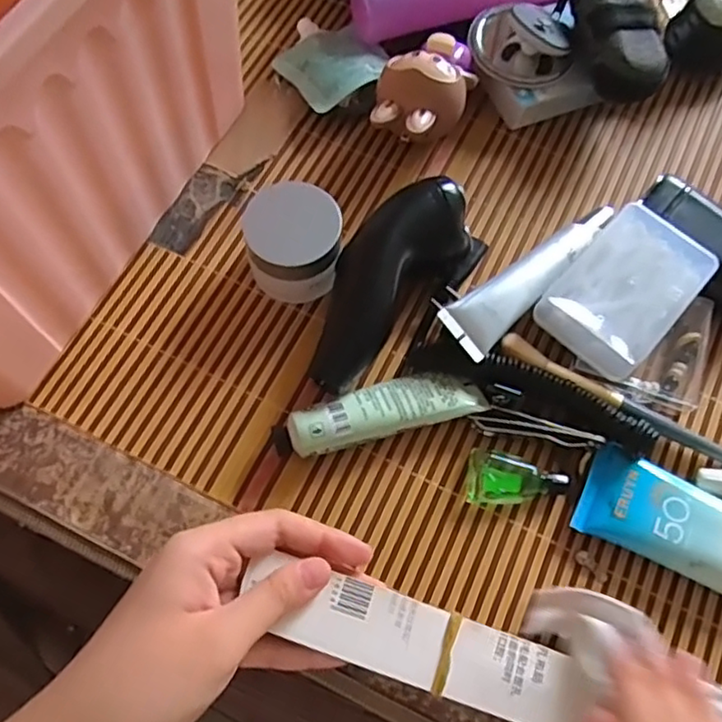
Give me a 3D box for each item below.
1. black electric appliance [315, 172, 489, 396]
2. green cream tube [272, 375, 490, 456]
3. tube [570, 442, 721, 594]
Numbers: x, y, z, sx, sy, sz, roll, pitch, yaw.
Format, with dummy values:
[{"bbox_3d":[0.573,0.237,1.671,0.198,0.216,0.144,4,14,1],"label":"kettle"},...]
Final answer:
[{"bbox_3d":[0.014,-0.042,0.348,0.051,0.057,0.132,42,74,12],"label":"black electric appliance"},{"bbox_3d":[0.009,0.026,0.330,0.110,0.024,0.029,-14,70,-7],"label":"green cream tube"},{"bbox_3d":[0.169,0.085,0.318,0.112,0.020,0.049,23,70,8],"label":"tube"}]

